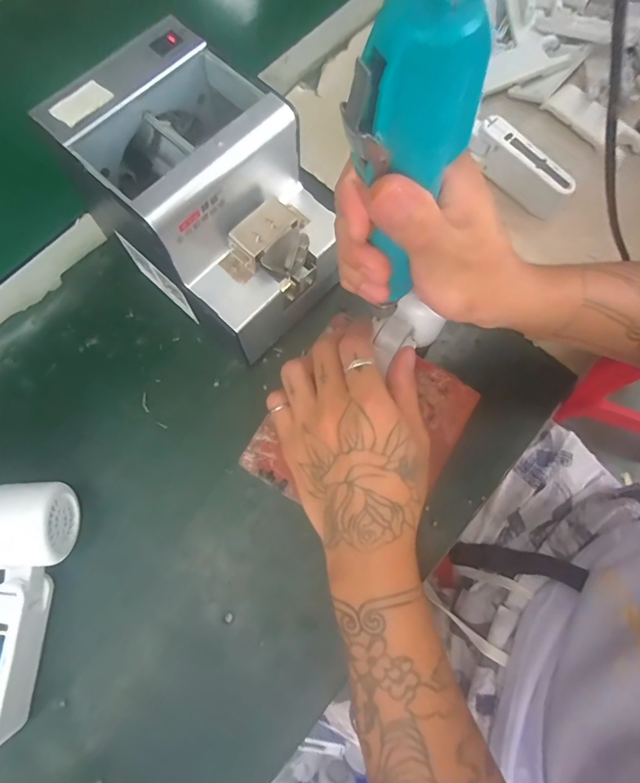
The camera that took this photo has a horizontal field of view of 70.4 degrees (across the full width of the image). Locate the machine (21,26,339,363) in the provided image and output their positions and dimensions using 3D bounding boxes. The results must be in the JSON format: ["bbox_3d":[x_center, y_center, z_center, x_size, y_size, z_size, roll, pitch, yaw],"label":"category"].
[{"bbox_3d":[-0.079,-0.137,0.351,0.166,0.150,0.122,43,78,12],"label":"machine"}]

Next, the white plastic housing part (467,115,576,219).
[{"bbox_3d":[0.185,-0.211,0.426,0.023,0.040,0.105,-43,78,-11],"label":"white plastic housing part"}]

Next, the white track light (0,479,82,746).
[{"bbox_3d":[-0.213,0.146,0.311,0.063,0.047,0.166,1,73,1],"label":"white track light"}]

